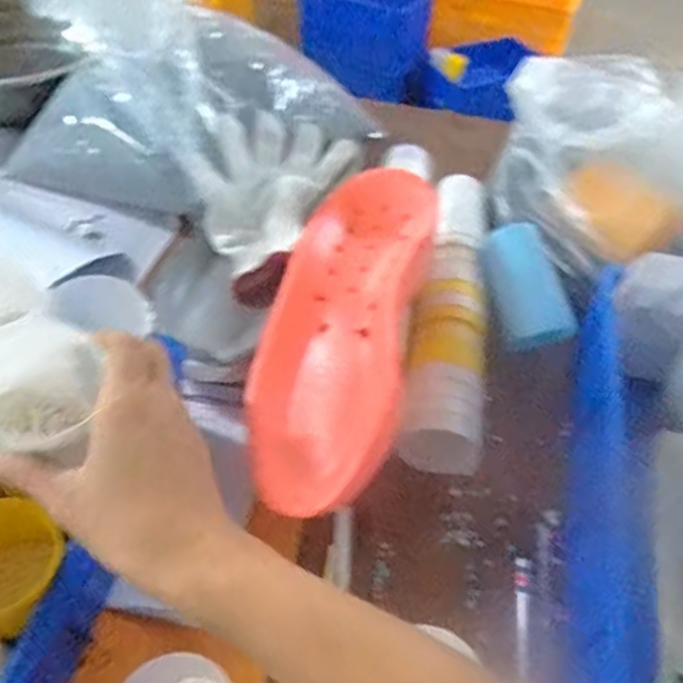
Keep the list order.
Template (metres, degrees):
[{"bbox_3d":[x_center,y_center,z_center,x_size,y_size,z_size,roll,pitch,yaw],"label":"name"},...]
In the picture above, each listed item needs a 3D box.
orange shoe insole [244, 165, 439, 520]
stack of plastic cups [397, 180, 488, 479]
[{"bbox_3d":[0.003,-0.020,0.500,0.118,0.061,0.321,12,50,7],"label":"orange shoe insole"},{"bbox_3d":[0.093,-0.011,0.564,0.066,0.057,0.285,8,50,4],"label":"stack of plastic cups"}]

